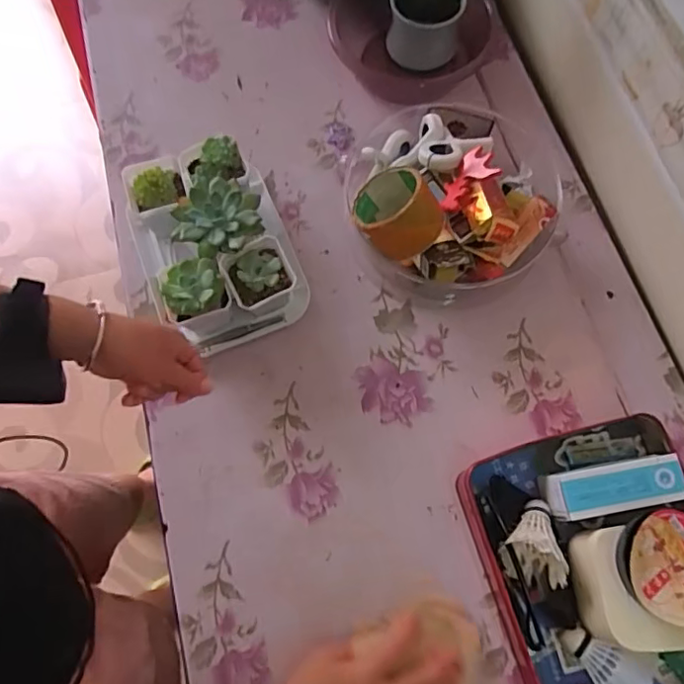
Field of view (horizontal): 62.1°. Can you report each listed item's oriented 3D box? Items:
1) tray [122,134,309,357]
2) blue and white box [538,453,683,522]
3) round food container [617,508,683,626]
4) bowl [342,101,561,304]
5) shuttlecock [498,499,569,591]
[{"bbox_3d":[-0.152,-0.111,0.668,0.175,0.111,0.221,-23,73,-8],"label":"tray"},{"bbox_3d":[0.270,0.148,0.572,0.121,0.057,0.046,-9,71,-3],"label":"blue and white box"},{"bbox_3d":[0.292,0.194,0.492,0.093,0.018,0.091,0,71,0],"label":"round food container"},{"bbox_3d":[0.129,-0.180,0.676,0.242,0.125,0.235,0,71,0],"label":"bowl"},{"bbox_3d":[0.182,0.200,0.563,0.056,0.075,0.081,0,71,0],"label":"shuttlecock"}]

